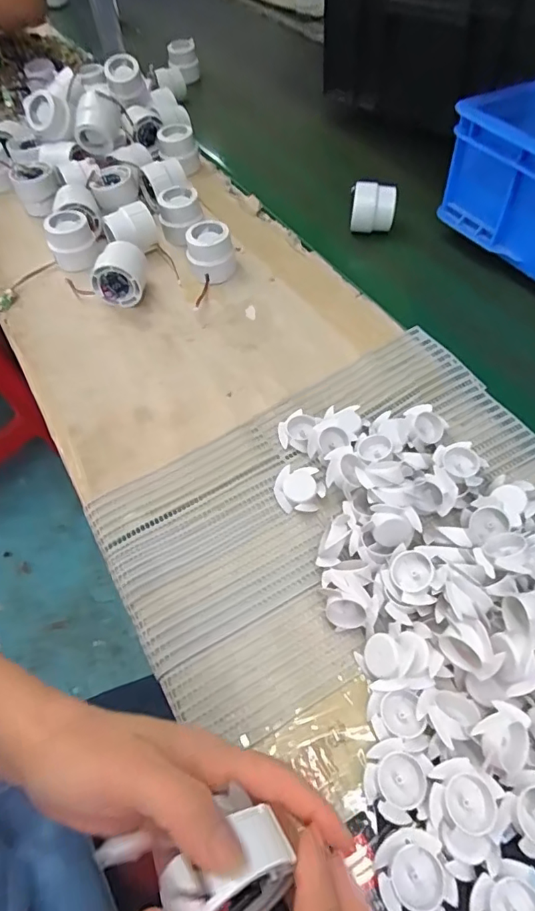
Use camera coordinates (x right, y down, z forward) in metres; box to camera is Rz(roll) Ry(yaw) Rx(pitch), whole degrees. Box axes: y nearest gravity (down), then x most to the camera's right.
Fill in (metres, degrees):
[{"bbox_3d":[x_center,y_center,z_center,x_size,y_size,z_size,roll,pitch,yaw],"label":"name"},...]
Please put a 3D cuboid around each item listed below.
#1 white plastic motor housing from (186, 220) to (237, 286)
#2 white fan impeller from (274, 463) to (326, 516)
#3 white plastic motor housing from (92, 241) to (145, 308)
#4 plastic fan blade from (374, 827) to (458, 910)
[{"bbox_3d":[-0.065,-0.230,0.575,0.049,0.048,0.047,-1,54,1],"label":"white plastic motor housing"},{"bbox_3d":[0.025,0.027,0.412,0.039,0.015,0.038,-5,54,-3],"label":"white fan impeller"},{"bbox_3d":[-0.165,-0.202,0.563,0.052,0.052,0.060,-8,54,-4],"label":"white plastic motor housing"},{"bbox_3d":[0.078,0.225,0.270,0.037,0.011,0.040,-1,54,1],"label":"plastic fan blade"}]

